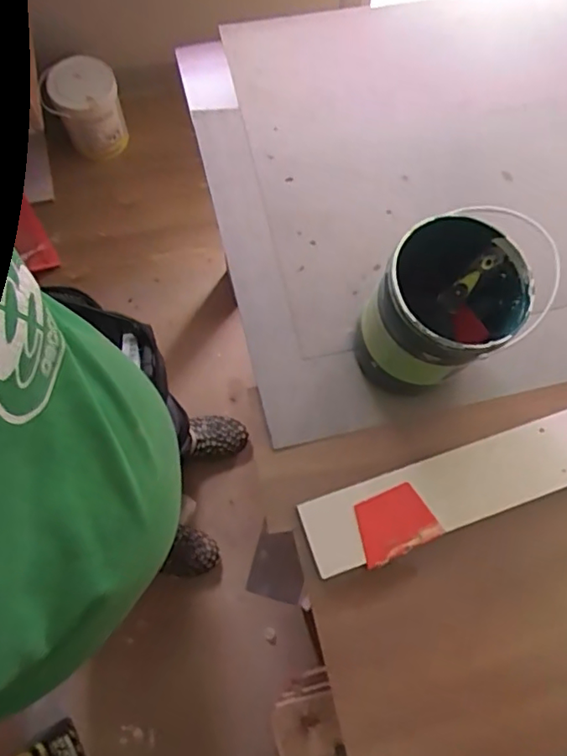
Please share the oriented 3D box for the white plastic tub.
[{"bbox_3d":[-0.560,-0.761,1.660,0.195,0.223,0.185,1,73,-3],"label":"white plastic tub"}]

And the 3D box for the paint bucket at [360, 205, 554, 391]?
[{"bbox_3d":[0.210,-0.090,0.790,0.170,0.224,0.187,1,73,-3],"label":"paint bucket"}]

